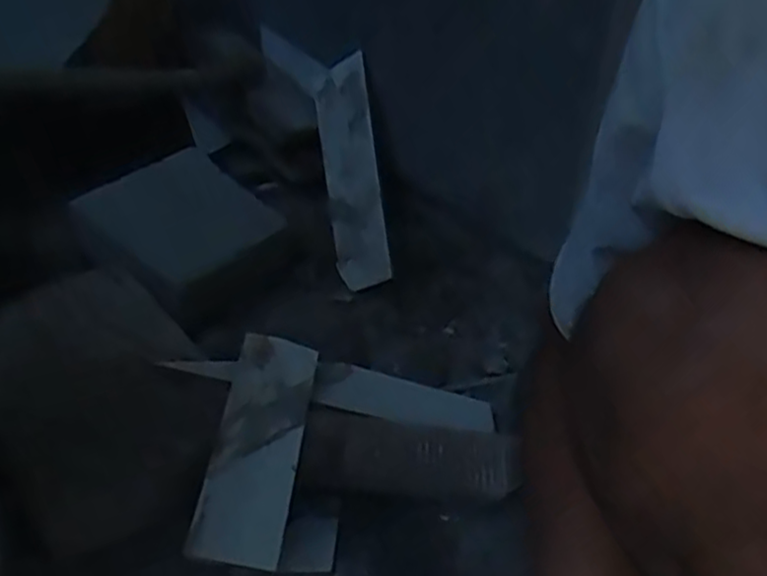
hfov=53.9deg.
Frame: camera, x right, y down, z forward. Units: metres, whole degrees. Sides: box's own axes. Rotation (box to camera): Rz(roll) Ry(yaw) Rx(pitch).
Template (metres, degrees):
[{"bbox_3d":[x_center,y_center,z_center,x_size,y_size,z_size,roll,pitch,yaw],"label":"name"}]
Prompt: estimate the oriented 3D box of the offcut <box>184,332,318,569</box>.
[{"bbox_3d":[-0.111,0.135,0.678,0.074,0.013,0.220,14,49,-7],"label":"offcut"}]

